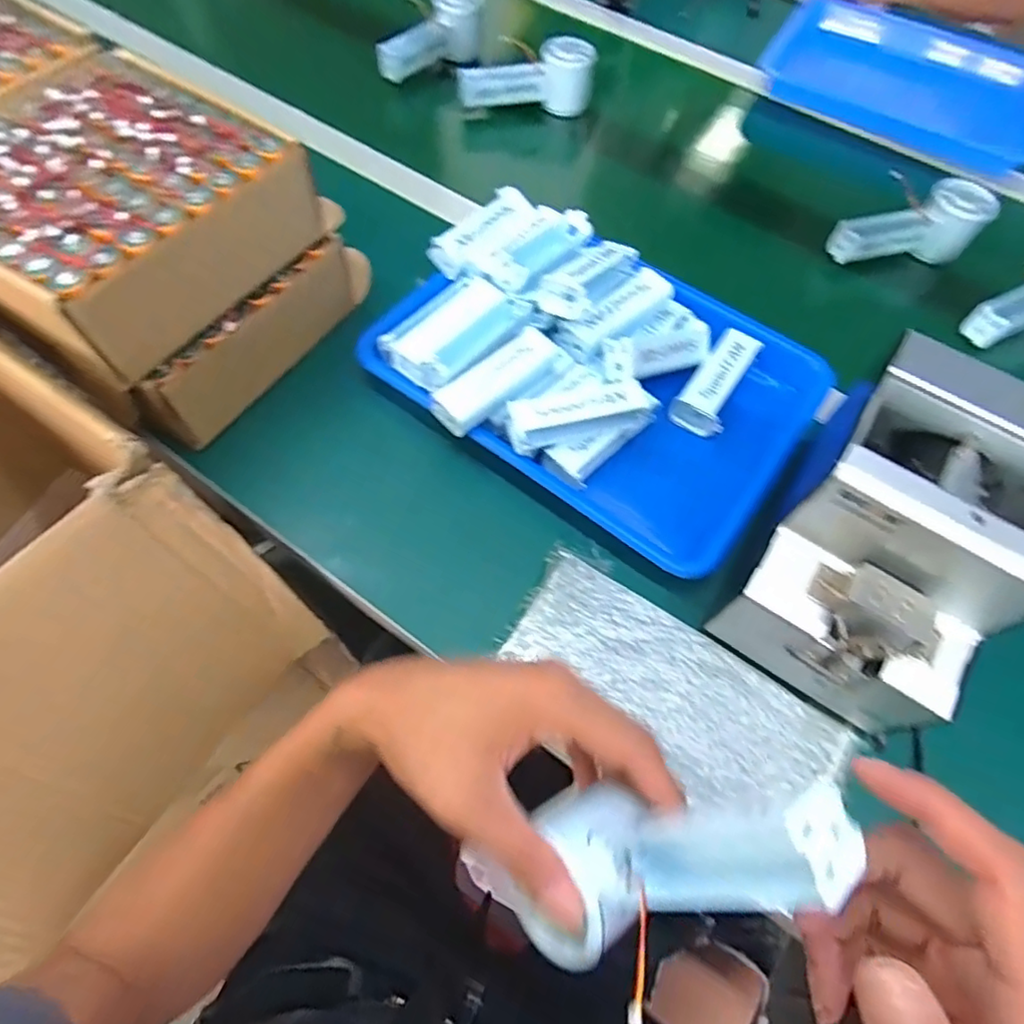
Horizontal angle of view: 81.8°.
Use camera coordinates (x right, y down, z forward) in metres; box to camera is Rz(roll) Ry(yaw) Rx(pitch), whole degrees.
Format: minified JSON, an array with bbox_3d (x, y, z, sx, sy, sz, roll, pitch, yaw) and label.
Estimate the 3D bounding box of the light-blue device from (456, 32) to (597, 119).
[{"bbox_3d":[0.014,-0.506,0.687,0.154,0.059,0.058,-7,64,-7],"label":"light-blue device"}]

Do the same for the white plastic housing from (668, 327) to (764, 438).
[{"bbox_3d":[0.175,-0.111,0.498,0.041,0.018,0.106,32,65,12],"label":"white plastic housing"}]

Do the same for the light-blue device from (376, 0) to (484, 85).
[{"bbox_3d":[-0.096,-0.565,0.710,0.152,0.064,0.045,-42,72,-8],"label":"light-blue device"}]

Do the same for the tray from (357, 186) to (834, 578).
[{"bbox_3d":[0.066,-0.124,0.479,0.334,0.073,0.234,31,65,12],"label":"tray"}]

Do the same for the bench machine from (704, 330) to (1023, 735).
[{"bbox_3d":[0.231,0.024,0.366,0.123,0.152,0.174,34,66,13],"label":"bench machine"}]

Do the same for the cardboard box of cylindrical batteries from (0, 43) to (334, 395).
[{"bbox_3d":[-0.275,-0.215,0.414,0.221,0.081,0.198,33,66,13],"label":"cardboard box of cylindrical batteries"}]

